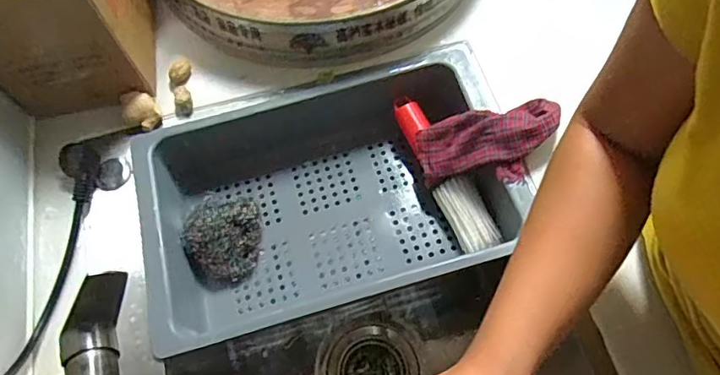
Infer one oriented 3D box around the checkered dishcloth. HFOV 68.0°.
[{"bbox_3d":[0.126,-0.041,0.546,0.146,0.038,0.075,-14,61,29],"label":"checkered dishcloth"}]

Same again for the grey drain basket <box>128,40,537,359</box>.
[{"bbox_3d":[-0.031,0.012,0.576,0.387,0.093,0.249,-17,65,-4],"label":"grey drain basket"}]

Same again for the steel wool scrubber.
[{"bbox_3d":[-0.146,0.058,0.583,0.082,0.044,0.085,-1,65,3],"label":"steel wool scrubber"}]

